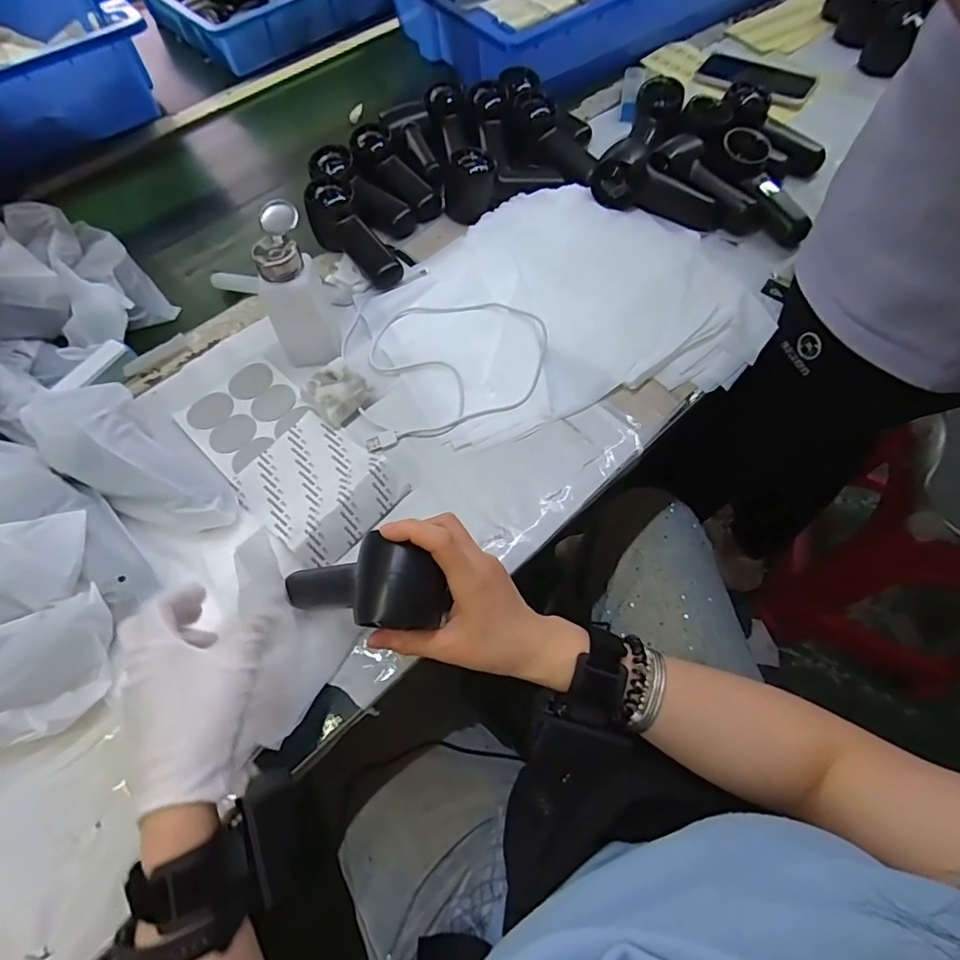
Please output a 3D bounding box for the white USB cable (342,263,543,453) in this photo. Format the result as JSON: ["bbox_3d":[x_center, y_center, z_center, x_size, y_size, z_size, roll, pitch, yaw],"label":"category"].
[{"bbox_3d":[-0.041,-0.148,0.542,0.202,0.012,0.214,-18,63,-6],"label":"white USB cable"}]

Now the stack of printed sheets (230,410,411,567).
[{"bbox_3d":[-0.148,0.001,0.462,0.136,0.026,0.109,37,70,20],"label":"stack of printed sheets"}]

